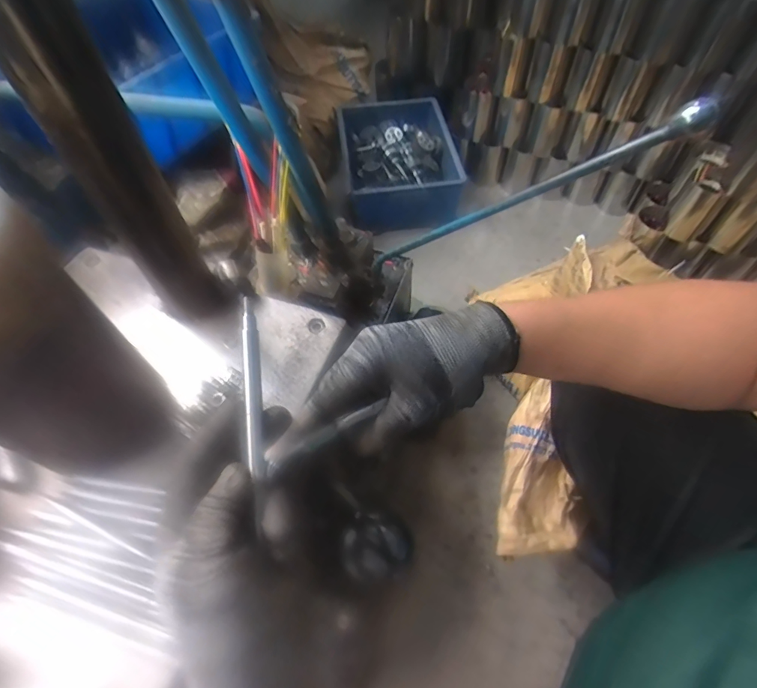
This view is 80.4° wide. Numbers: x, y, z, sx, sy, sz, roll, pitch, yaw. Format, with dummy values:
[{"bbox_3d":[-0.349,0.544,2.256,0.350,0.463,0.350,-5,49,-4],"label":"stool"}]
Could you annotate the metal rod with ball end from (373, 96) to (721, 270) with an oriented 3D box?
[{"bbox_3d":[0.122,-0.146,0.489,0.411,0.021,0.025,-12,41,51],"label":"metal rod with ball end"}]

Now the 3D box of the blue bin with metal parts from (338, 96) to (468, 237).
[{"bbox_3d":[0.057,-0.491,1.237,0.303,0.154,0.390,-5,57,-1],"label":"blue bin with metal parts"}]

